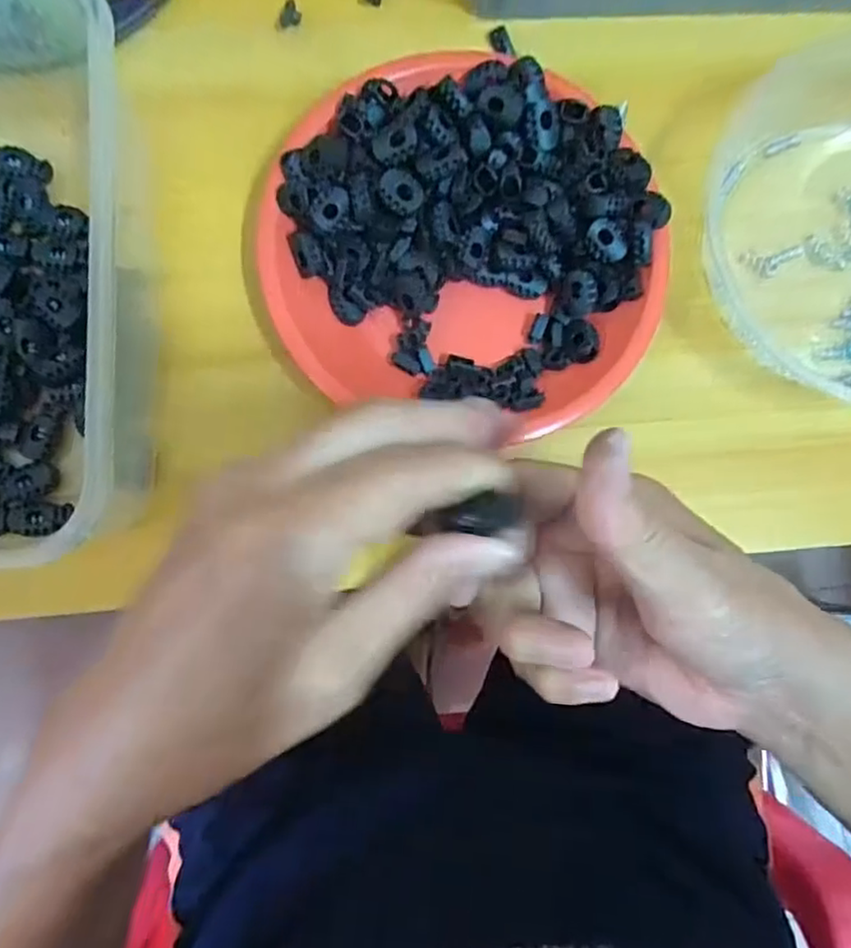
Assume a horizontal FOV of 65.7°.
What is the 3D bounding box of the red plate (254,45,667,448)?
[{"bbox_3d":[0.021,-0.118,0.325,0.189,0.035,0.176,0,95,-2],"label":"red plate"}]

